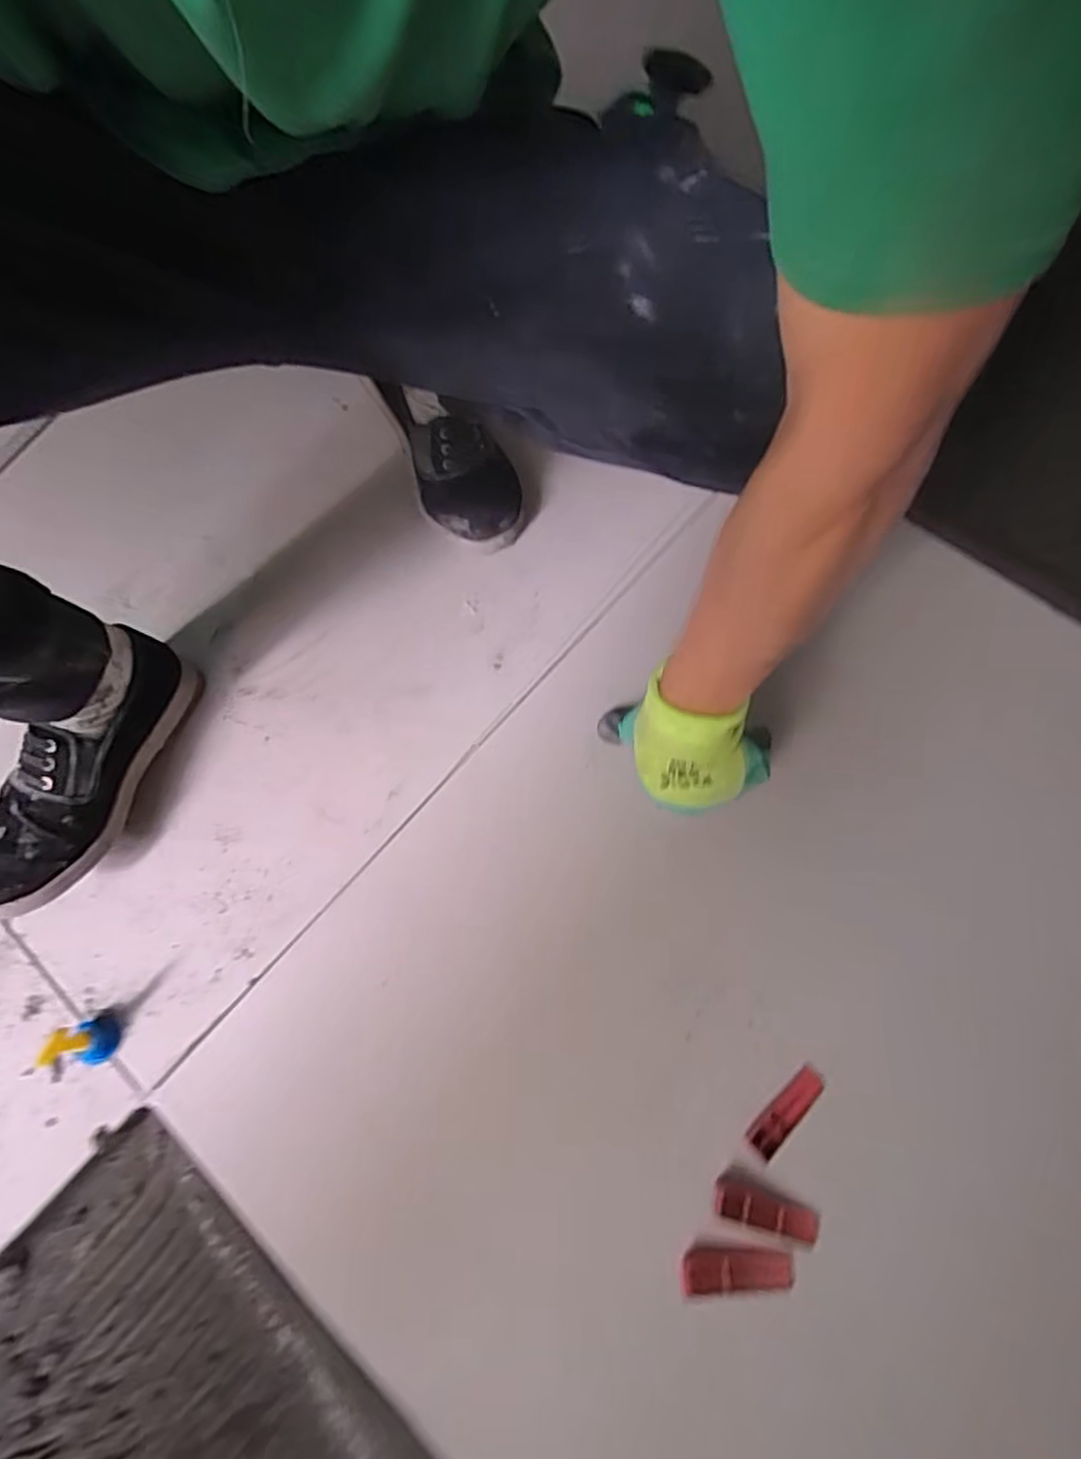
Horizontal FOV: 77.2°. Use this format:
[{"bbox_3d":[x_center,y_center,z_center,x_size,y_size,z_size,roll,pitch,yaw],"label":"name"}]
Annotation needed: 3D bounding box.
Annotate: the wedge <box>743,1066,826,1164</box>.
[{"bbox_3d":[0.172,0.267,0.472,0.070,0.006,0.020,-42,74,-12],"label":"wedge"}]

